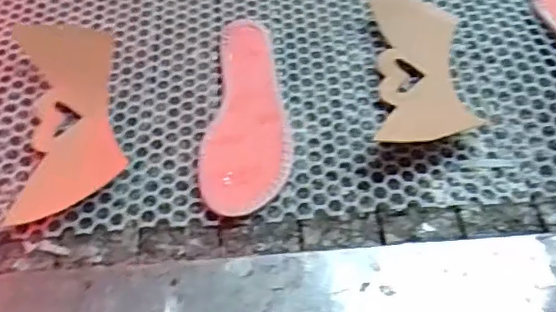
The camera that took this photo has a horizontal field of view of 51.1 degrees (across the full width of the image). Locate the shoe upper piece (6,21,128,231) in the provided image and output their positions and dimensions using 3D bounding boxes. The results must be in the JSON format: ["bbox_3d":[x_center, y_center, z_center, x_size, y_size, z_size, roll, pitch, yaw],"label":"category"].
[{"bbox_3d":[-0.203,-0.055,0.550,0.094,0.028,0.242,-10,53,-6],"label":"shoe upper piece"}]

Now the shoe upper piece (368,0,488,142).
[{"bbox_3d":[0.141,-0.093,0.576,0.088,0.006,0.195,2,56,1],"label":"shoe upper piece"}]

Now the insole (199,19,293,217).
[{"bbox_3d":[-0.025,-0.047,0.550,0.077,0.010,0.233,1,54,5],"label":"insole"}]

